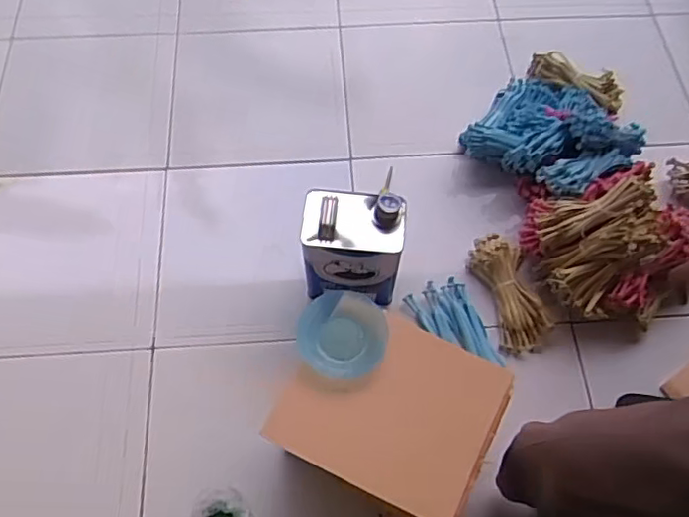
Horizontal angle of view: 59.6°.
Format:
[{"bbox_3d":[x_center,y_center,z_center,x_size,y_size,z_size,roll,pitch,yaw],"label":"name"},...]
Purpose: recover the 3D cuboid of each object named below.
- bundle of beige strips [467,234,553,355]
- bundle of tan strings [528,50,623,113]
[{"bbox_3d":[0.314,0.060,1.137,0.108,0.042,0.230,-12,65,-6],"label":"bundle of beige strips"},{"bbox_3d":[0.513,-0.396,1.329,0.214,0.045,0.083,36,69,15],"label":"bundle of tan strings"}]

